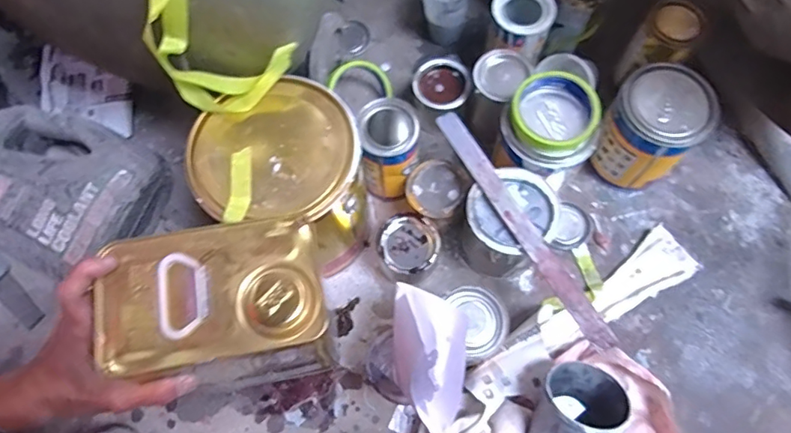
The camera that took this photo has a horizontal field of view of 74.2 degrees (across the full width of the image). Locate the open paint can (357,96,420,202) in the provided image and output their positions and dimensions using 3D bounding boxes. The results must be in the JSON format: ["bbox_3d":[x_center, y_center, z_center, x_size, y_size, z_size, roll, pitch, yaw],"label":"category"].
[{"bbox_3d":[-0.006,-0.073,0.647,0.067,0.129,0.079,0,70,0],"label":"open paint can"}]

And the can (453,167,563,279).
[{"bbox_3d":[0.128,0.011,0.613,0.095,0.110,0.092,0,70,0],"label":"can"}]

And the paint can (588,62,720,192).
[{"bbox_3d":[0.302,-0.101,0.638,0.099,0.140,0.095,0,70,0],"label":"paint can"}]

